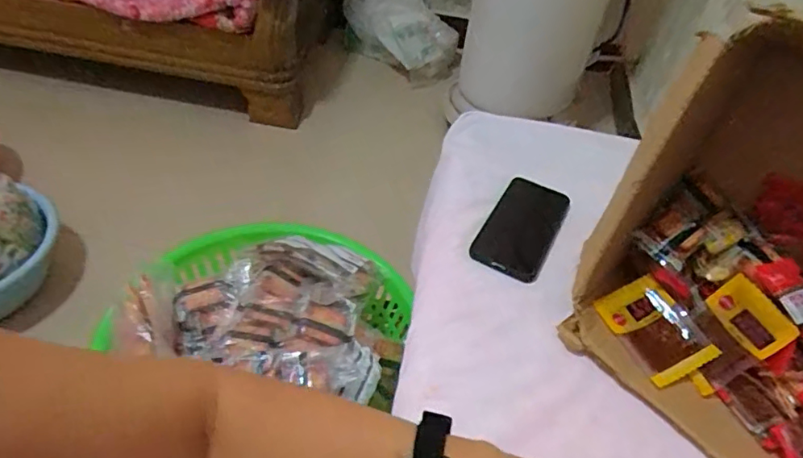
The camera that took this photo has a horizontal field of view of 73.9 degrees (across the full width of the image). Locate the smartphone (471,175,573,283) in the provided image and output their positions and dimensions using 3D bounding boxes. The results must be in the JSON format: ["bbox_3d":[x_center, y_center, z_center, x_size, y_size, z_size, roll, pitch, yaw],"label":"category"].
[{"bbox_3d":[0.141,-0.005,0.617,0.077,0.010,0.161,23,45,16],"label":"smartphone"}]

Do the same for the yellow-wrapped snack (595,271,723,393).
[{"bbox_3d":[0.238,0.090,0.495,0.074,0.021,0.092,-17,48,-24],"label":"yellow-wrapped snack"}]

